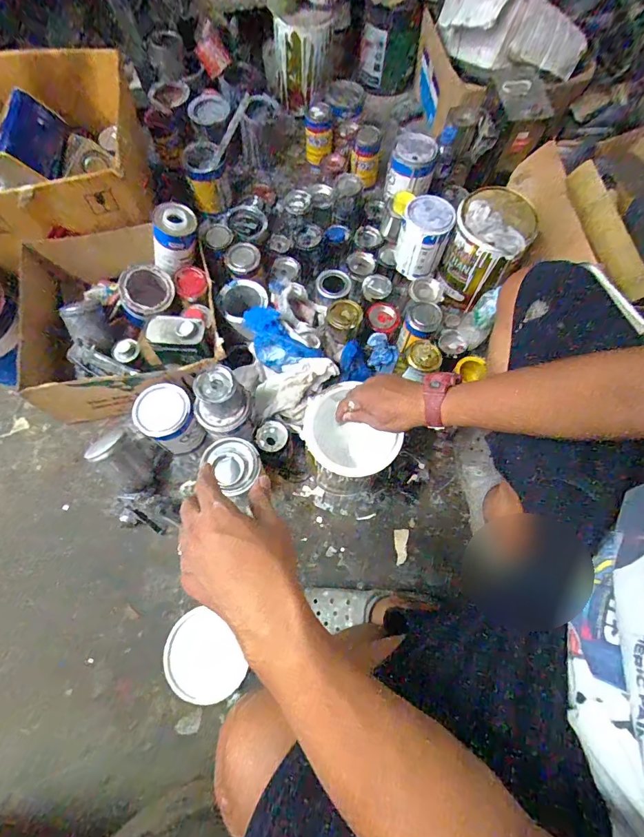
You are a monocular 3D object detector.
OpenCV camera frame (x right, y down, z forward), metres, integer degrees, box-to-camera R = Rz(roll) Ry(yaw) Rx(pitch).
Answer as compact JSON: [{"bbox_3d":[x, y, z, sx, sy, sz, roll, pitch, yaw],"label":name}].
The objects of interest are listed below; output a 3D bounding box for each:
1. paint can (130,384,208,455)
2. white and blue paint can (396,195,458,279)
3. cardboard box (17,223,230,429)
[{"bbox_3d":[-0.301,0.007,0.836,0.104,0.136,0.098,0,69,-1],"label":"paint can"},{"bbox_3d":[0.221,-0.388,0.908,0.102,0.139,0.101,25,71,9],"label":"white and blue paint can"},{"bbox_3d":[-0.403,-0.207,0.867,0.380,0.153,0.387,-9,69,-4],"label":"cardboard box"}]

